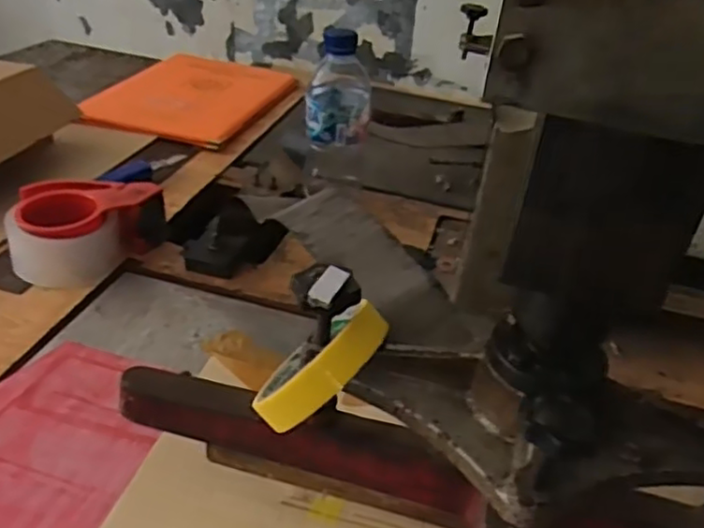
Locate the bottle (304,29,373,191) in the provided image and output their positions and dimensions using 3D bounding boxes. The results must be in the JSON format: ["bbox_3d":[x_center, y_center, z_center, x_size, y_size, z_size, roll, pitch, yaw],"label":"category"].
[{"bbox_3d":[-0.015,-0.158,0.691,0.065,0.154,0.058,6,32,-1],"label":"bottle"}]

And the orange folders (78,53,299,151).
[{"bbox_3d":[-0.252,-0.266,1.055,0.255,0.017,0.318,14,34,12],"label":"orange folders"}]

